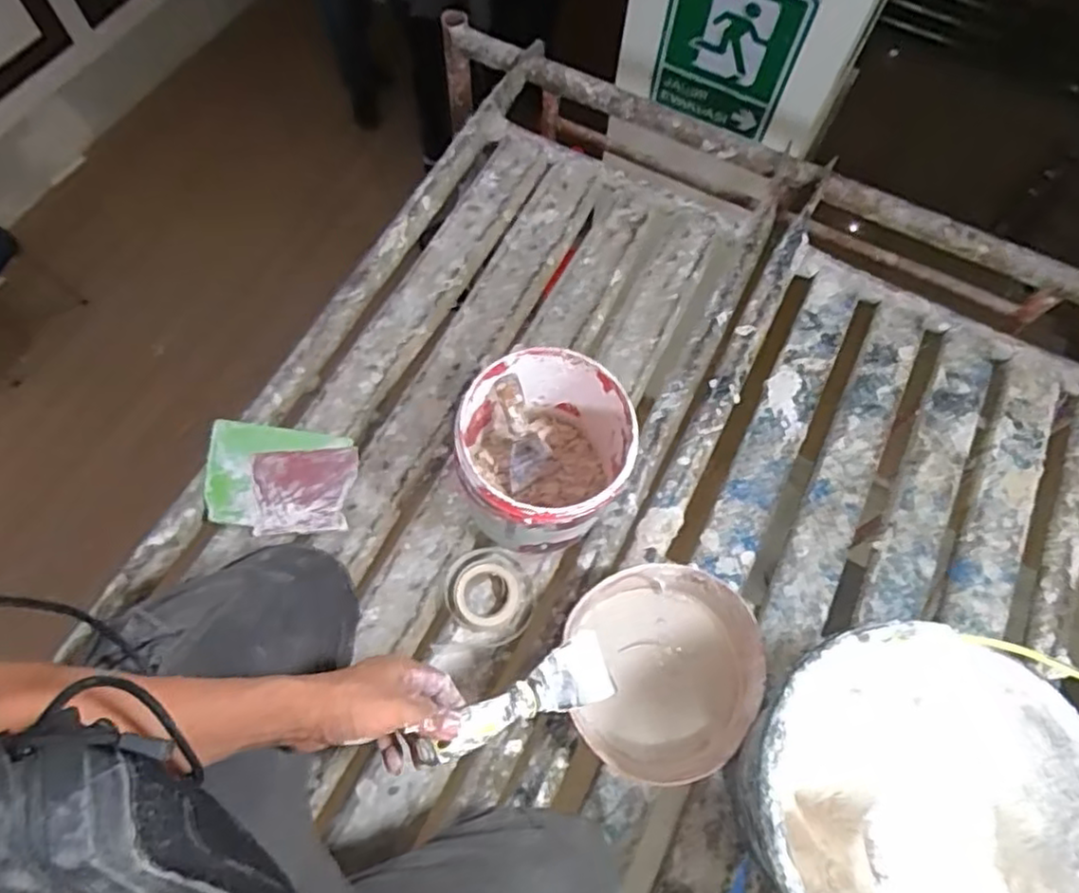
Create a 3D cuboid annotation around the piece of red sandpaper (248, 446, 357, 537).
[{"bbox_3d":[-0.286,0.054,0.831,0.123,0.011,0.102,-4,67,-5],"label":"piece of red sandpaper"}]

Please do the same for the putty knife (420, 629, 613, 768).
[{"bbox_3d":[-0.015,0.220,0.589,0.191,0.019,0.056,-14,65,-37],"label":"putty knife"}]

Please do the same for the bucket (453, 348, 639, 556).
[{"bbox_3d":[0.004,0.018,0.755,0.170,0.185,0.176,1,67,-2],"label":"bucket"}]

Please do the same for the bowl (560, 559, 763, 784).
[{"bbox_3d":[0.132,0.240,0.732,0.192,0.072,0.204,1,67,-2],"label":"bowl"}]

